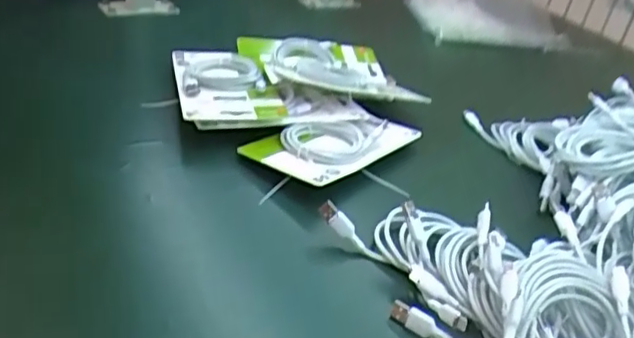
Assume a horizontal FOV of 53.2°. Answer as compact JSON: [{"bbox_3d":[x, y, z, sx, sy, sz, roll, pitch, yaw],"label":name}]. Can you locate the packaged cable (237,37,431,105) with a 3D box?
[{"bbox_3d":[0.019,-0.104,0.671,0.169,0.026,0.124,-1,35,-30],"label":"packaged cable"}]

